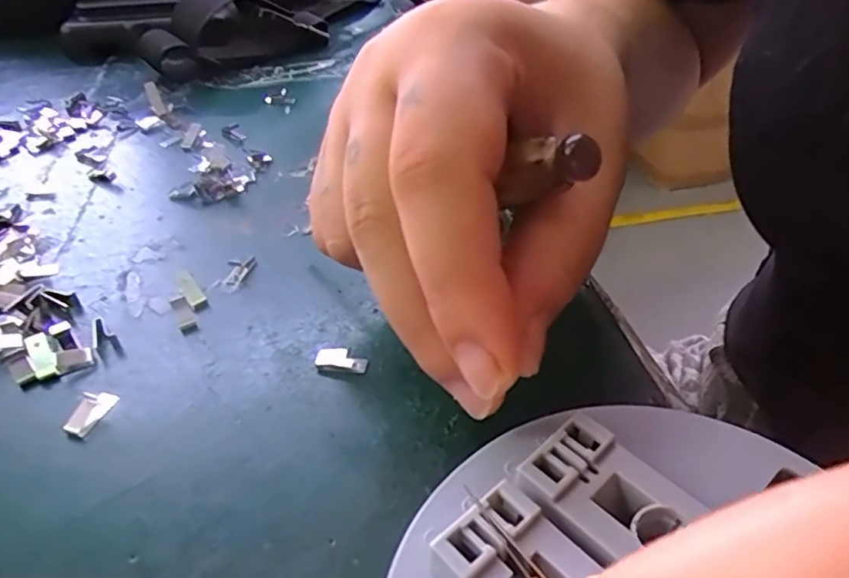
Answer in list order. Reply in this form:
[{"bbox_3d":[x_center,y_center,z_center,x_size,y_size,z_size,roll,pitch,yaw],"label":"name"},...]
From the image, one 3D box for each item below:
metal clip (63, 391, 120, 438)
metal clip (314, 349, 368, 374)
[{"bbox_3d":[-0.091,0.033,0.167,0.006,0.006,0.014,15,43,17],"label":"metal clip"},{"bbox_3d":[-0.024,0.021,0.178,0.015,0.005,0.005,2,41,2],"label":"metal clip"}]

